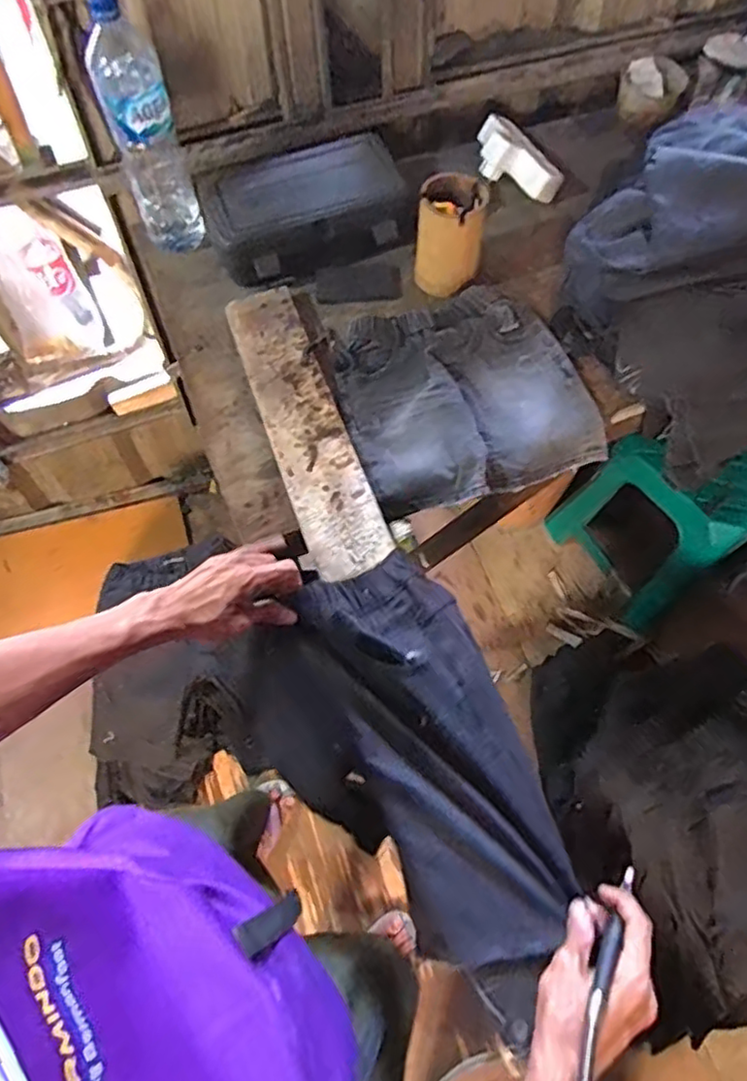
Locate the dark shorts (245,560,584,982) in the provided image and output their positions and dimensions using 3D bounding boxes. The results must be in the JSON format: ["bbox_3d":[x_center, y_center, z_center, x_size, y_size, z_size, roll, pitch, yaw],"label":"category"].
[{"bbox_3d":[0.036,0.213,0.630,0.234,0.060,0.379,-26,68,-12],"label":"dark shorts"}]

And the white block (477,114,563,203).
[{"bbox_3d":[0.221,-0.630,1.044,0.094,0.042,0.198,-25,68,-11],"label":"white block"}]

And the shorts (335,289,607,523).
[{"bbox_3d":[0.119,-0.204,0.871,0.309,0.047,0.294,-15,66,-7],"label":"shorts"}]

